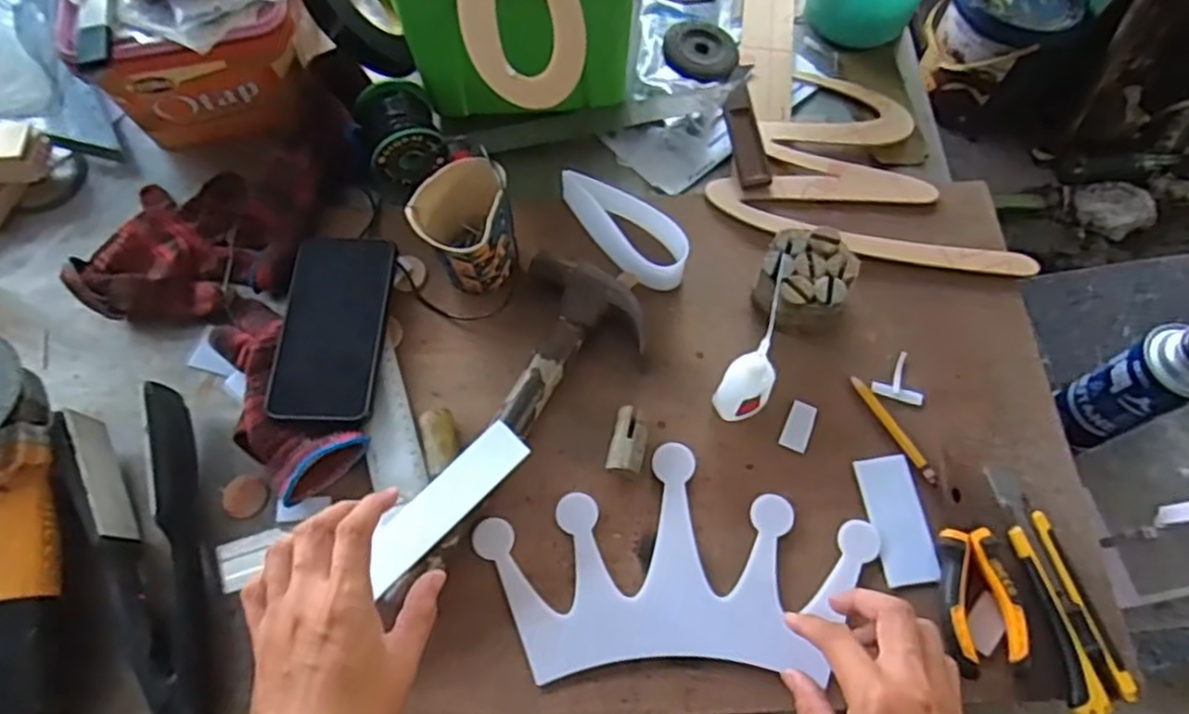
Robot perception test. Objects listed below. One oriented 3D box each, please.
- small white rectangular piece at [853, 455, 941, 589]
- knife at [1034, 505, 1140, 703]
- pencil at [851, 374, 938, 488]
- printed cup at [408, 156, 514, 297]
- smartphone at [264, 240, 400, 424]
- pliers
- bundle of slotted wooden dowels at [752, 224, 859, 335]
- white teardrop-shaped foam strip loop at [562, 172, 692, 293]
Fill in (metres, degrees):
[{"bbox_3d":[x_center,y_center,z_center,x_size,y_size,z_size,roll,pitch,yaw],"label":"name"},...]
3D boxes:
[{"bbox_3d":[0.223,0.119,0.538,0.040,0.004,0.092,-10,64,5],"label":"small white rectangular piece"},{"bbox_3d":[0.330,0.167,0.498,0.020,0.011,0.123,-11,66,-4],"label":"knife"},{"bbox_3d":[0.231,0.054,0.563,0.011,0.010,0.097,-26,68,-10],"label":"pencil"},{"bbox_3d":[-0.100,-0.097,0.588,0.073,0.098,0.079,0,66,1],"label":"printed cup"},{"bbox_3d":[-0.207,-0.022,0.582,0.078,0.014,0.154,2,68,2],"label":"smartphone"},{"bbox_3d":[0.266,0.165,0.499,0.048,0.012,0.094,2,66,2],"label":"pliers"},{"bbox_3d":[0.169,-0.059,0.589,0.072,0.054,0.077,0,68,1],"label":"bundle of slotted wooden dowels"},{"bbox_3d":[0.022,-0.108,0.631,0.132,0.055,0.044,38,72,16],"label":"white teardrop-shaped foam strip loop"}]

